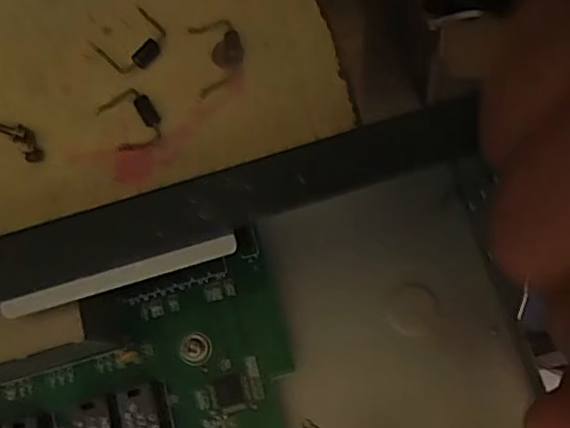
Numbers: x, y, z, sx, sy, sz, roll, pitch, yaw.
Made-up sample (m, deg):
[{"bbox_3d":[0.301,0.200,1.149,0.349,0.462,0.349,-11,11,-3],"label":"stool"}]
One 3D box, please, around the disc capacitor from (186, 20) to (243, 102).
[{"bbox_3d":[-0.021,-0.050,0.181,0.016,0.004,0.024,-10,75,-1],"label":"disc capacitor"}]

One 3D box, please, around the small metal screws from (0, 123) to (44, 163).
[{"bbox_3d":[-0.084,-0.024,0.182,0.019,0.004,0.007,39,82,14],"label":"small metal screws"}]

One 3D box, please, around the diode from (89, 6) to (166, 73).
[{"bbox_3d":[-0.049,-0.055,0.185,0.021,0.004,0.019,-43,75,-6],"label":"diode"}]

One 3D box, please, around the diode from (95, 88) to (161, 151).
[{"bbox_3d":[-0.048,-0.030,0.178,0.016,0.006,0.020,-33,74,-3],"label":"diode"}]

